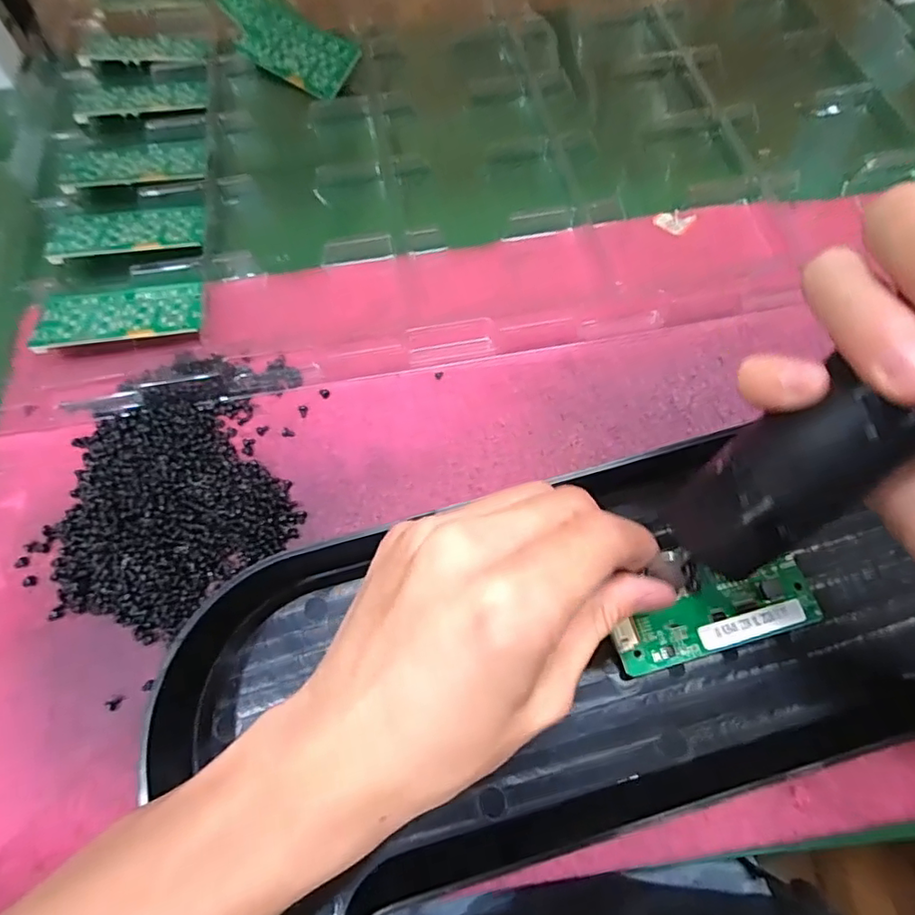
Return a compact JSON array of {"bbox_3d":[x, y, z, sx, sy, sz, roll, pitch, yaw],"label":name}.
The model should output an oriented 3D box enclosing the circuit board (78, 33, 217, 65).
[{"bbox_3d":[-0.247,-0.323,0.451,0.103,0.006,0.038,0,66,4],"label":"circuit board"}]

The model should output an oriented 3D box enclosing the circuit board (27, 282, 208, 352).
[{"bbox_3d":[-0.197,-0.085,0.336,0.091,0.005,0.045,-7,53,-6],"label":"circuit board"}]

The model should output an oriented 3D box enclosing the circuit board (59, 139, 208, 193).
[{"bbox_3d":[-0.222,-0.201,0.392,0.094,0.004,0.050,-8,59,-7],"label":"circuit board"}]

